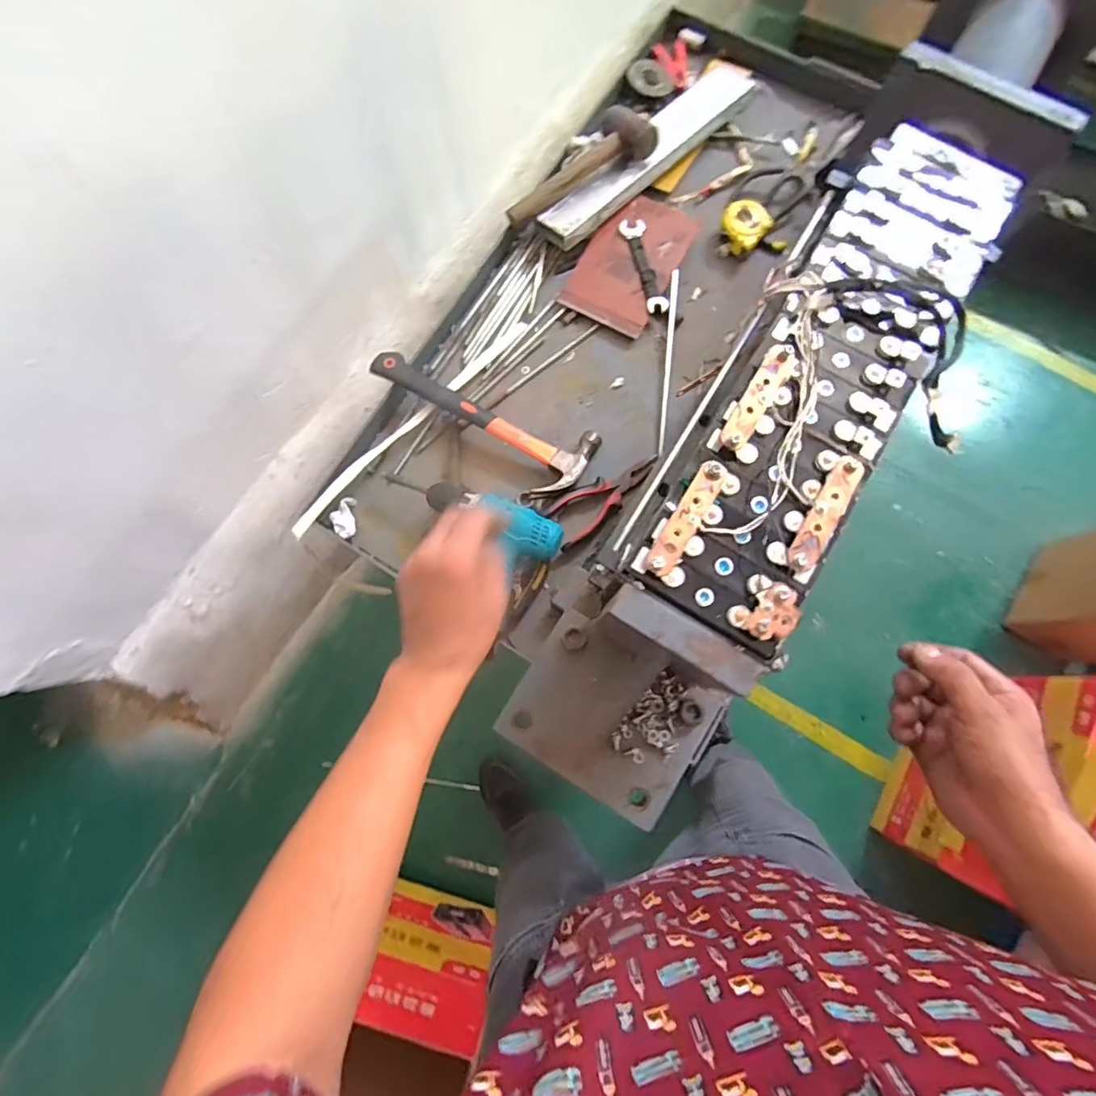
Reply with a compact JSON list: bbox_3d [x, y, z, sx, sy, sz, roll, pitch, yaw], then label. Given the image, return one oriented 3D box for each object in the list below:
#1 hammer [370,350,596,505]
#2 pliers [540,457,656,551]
[{"bbox_3d":[-0.100,-0.168,0.772,0.326,0.052,0.117,24,80,6],"label":"hammer"},{"bbox_3d":[0.082,-0.070,0.757,0.177,0.023,0.062,-31,79,-5],"label":"pliers"}]

